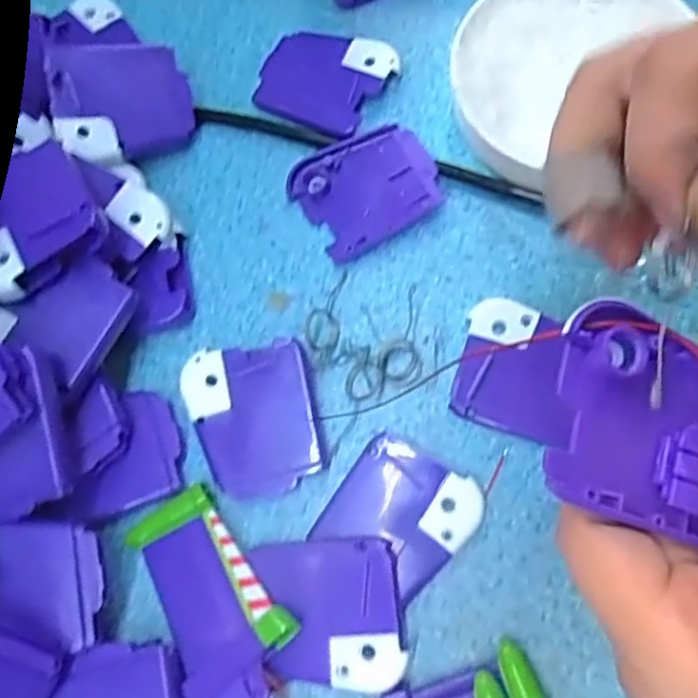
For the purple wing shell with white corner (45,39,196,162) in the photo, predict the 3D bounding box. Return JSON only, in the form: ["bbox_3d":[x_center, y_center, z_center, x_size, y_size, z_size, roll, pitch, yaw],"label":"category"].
[{"bbox_3d":[-0.103,-0.113,0.308,0.059,0.013,0.049,-7,92,-18],"label":"purple wing shell with white corner"}]

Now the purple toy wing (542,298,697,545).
[{"bbox_3d":[0.107,0.030,0.175,0.118,0.009,0.050,20,75,-7],"label":"purple toy wing"}]

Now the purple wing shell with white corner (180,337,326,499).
[{"bbox_3d":[-0.038,0.028,0.273,0.049,0.010,0.060,-17,74,1],"label":"purple wing shell with white corner"}]

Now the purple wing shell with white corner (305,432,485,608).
[{"bbox_3d":[0.020,0.064,0.263,0.051,0.006,0.051,35,81,14],"label":"purple wing shell with white corner"}]

